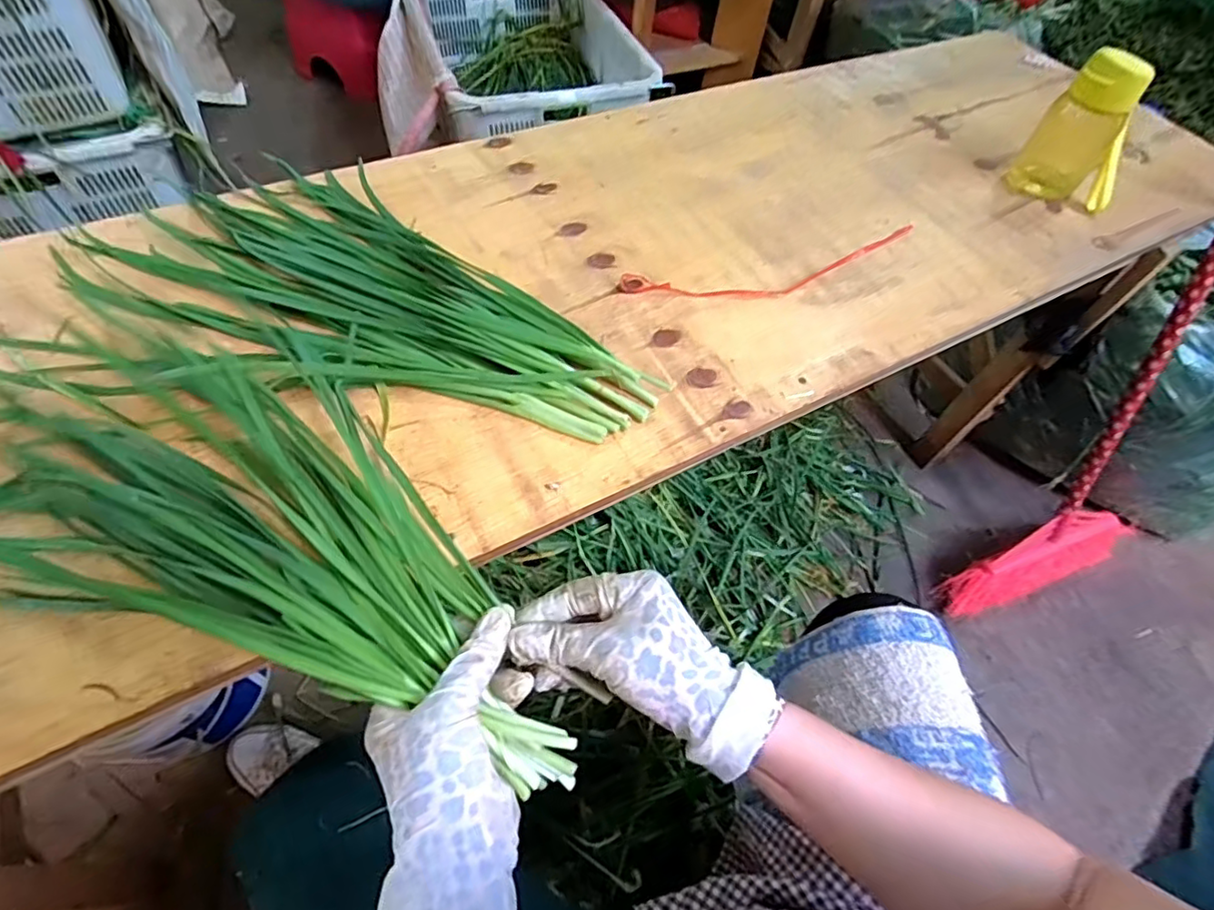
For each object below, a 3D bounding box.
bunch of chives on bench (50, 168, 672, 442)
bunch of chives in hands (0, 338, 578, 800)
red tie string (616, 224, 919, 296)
[{"bbox_3d":[-0.185,-0.134,0.490,0.465,0.037,0.220,24,57,12],"label":"bunch of chives on bench"},{"bbox_3d":[-0.209,0.043,0.366,0.433,0.070,0.174,21,56,15],"label":"bunch of chives in hands"},{"bbox_3d":[0.169,-0.174,0.565,0.315,0.012,0.052,-15,58,-15],"label":"red tie string"}]

